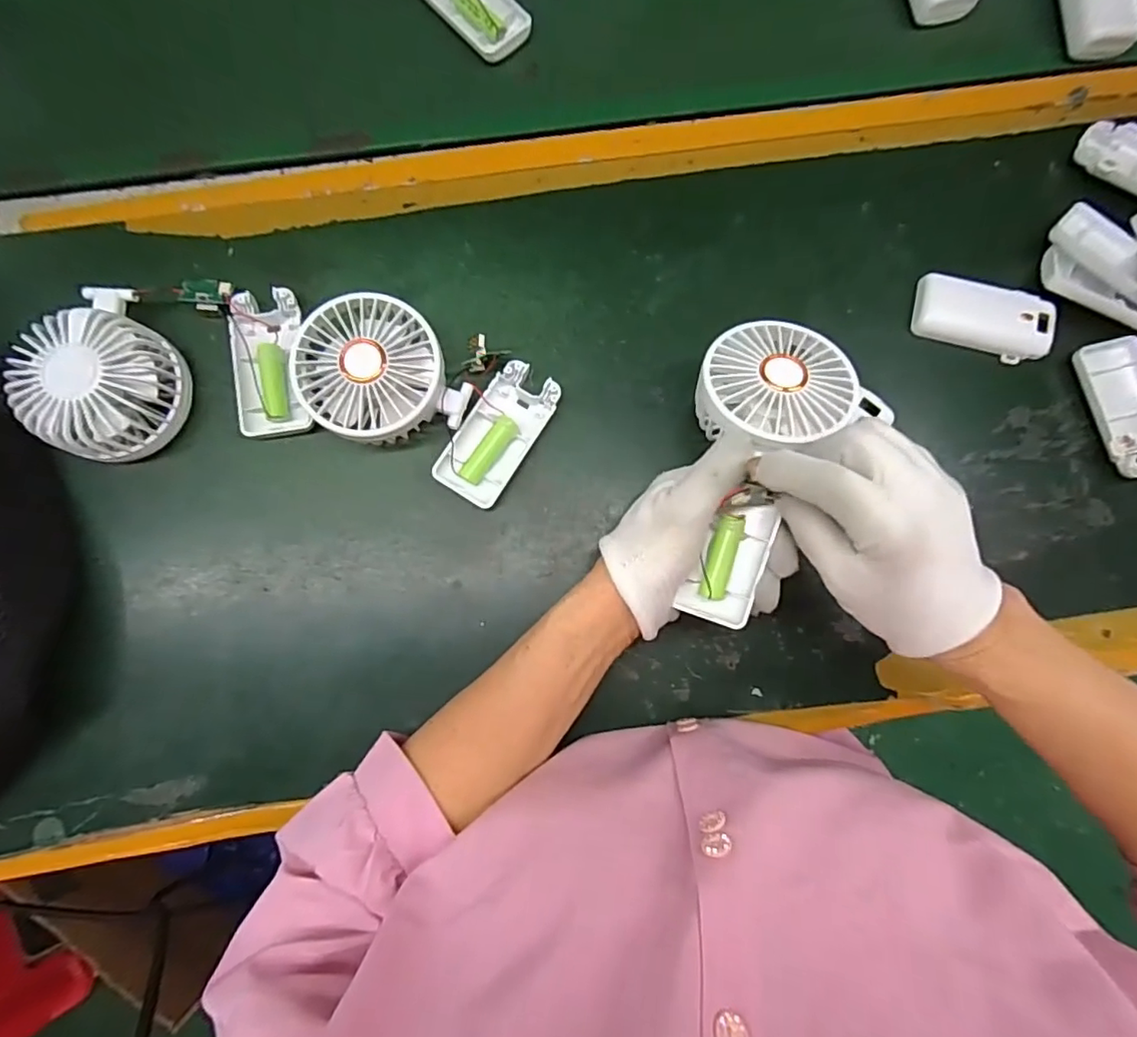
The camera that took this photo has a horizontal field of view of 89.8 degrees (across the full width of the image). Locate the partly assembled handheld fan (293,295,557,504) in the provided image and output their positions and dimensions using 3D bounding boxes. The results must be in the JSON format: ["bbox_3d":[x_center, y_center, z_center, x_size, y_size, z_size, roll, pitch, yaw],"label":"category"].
[{"bbox_3d":[-0.091,-0.079,0.359,0.150,0.045,0.095,26,83,2],"label":"partly assembled handheld fan"}]

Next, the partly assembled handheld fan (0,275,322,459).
[{"bbox_3d":[-0.246,-0.097,0.354,0.153,0.047,0.104,-10,84,-3],"label":"partly assembled handheld fan"}]

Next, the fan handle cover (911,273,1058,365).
[{"bbox_3d":[0.290,-0.141,0.400,0.091,0.015,0.046,15,83,0],"label":"fan handle cover"}]

